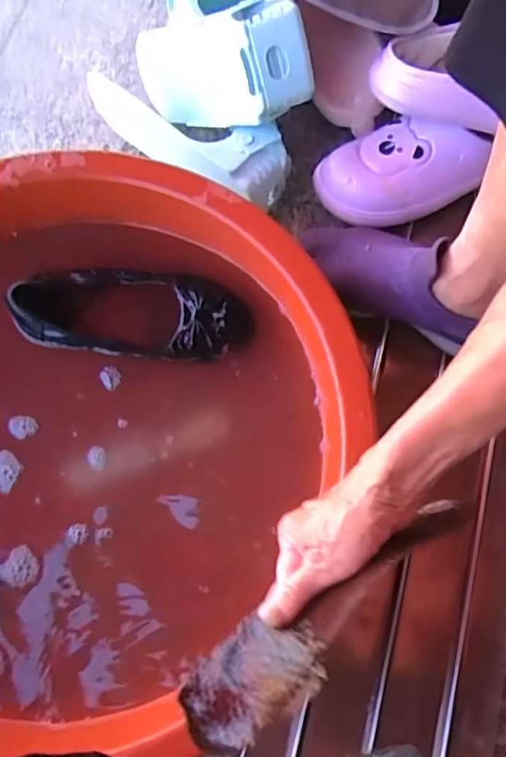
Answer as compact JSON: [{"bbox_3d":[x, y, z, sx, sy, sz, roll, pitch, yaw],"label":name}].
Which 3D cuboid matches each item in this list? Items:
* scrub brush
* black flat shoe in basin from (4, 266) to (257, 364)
[{"bbox_3d":[0.048,0.146,0.355,0.208,0.054,0.047,-41,78,0],"label":"scrub brush"},{"bbox_3d":[-0.112,-0.069,0.535,0.216,0.054,0.084,3,75,2],"label":"black flat shoe in basin"}]

